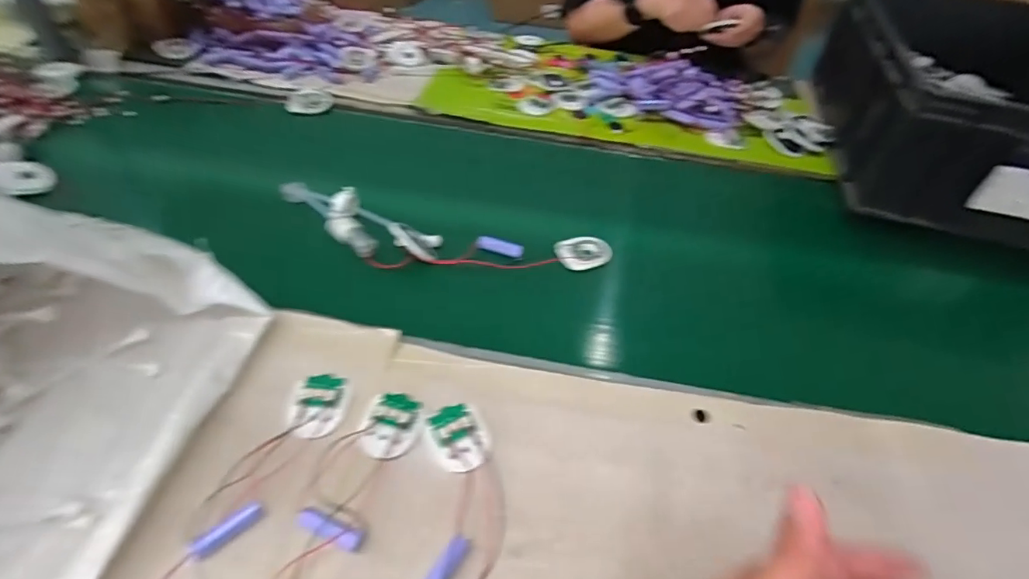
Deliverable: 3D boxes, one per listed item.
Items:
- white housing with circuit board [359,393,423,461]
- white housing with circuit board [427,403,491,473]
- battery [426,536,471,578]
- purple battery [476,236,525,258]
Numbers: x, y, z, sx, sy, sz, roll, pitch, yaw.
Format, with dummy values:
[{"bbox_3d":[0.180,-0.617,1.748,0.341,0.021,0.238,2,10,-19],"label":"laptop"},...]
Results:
[{"bbox_3d":[-0.104,0.114,0.435,0.041,0.007,0.060,9,48,4],"label":"white housing with circuit board"},{"bbox_3d":[-0.043,0.122,0.426,0.045,0.010,0.058,-16,51,-18],"label":"white housing with circuit board"},{"bbox_3d":[-0.049,0.196,0.361,0.013,0.015,0.050,27,51,19],"label":"battery"},{"bbox_3d":[-0.016,-0.050,0.596,0.054,0.010,0.015,15,48,9],"label":"purple battery"}]

